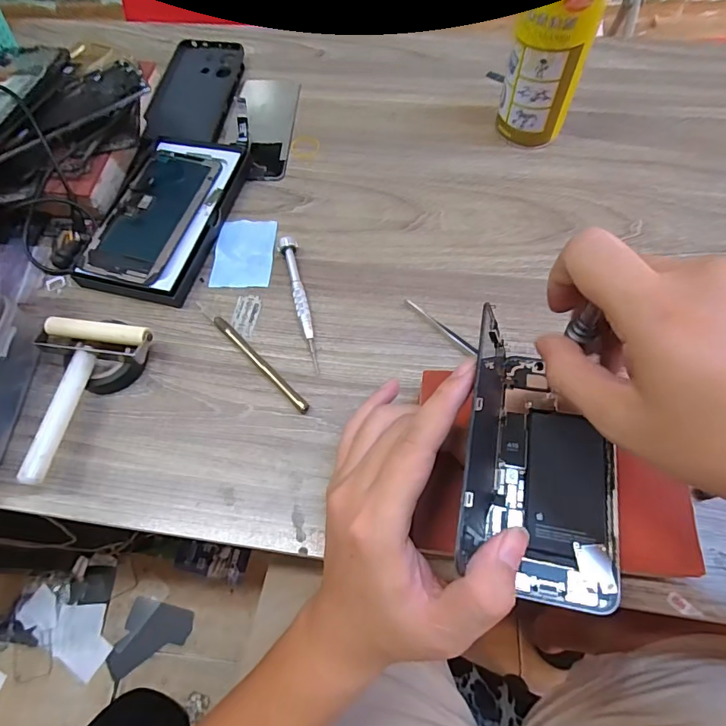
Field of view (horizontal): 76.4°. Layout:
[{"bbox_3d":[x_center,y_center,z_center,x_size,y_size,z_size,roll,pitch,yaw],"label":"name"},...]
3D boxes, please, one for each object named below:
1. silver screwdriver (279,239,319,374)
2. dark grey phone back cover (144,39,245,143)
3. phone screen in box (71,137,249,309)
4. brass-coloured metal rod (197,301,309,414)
[{"bbox_3d":[-0.049,-0.052,0.382,0.016,0.018,0.122,-16,65,-5],"label":"silver screwdriver"},{"bbox_3d":[-0.183,-0.301,0.510,0.083,0.013,0.163,7,65,6],"label":"dark grey phone back cover"},{"bbox_3d":[-0.179,-0.139,0.429,0.099,0.021,0.181,12,66,8],"label":"phone screen in box"},{"bbox_3d":[-0.090,-0.007,0.368,0.008,0.008,0.134,-42,70,-16],"label":"brass-coloured metal rod"}]

